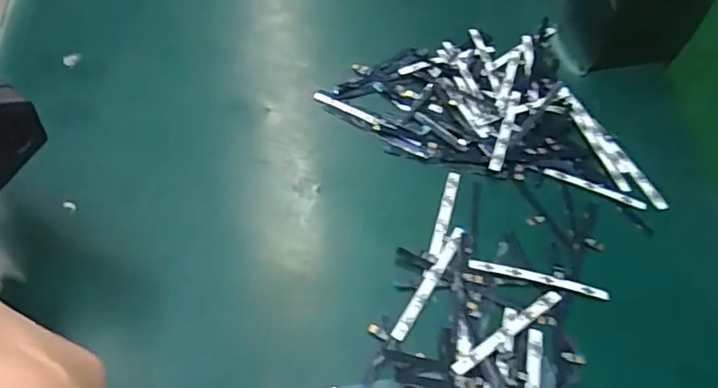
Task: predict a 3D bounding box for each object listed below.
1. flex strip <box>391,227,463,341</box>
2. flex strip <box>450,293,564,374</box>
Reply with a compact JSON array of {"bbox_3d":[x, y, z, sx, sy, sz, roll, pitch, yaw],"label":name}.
[{"bbox_3d":[0.030,0.036,0.240,0.005,0.004,0.059,29,58,14],"label":"flex strip"},{"bbox_3d":[0.060,0.055,0.229,0.059,0.005,0.005,-29,63,-22],"label":"flex strip"}]

